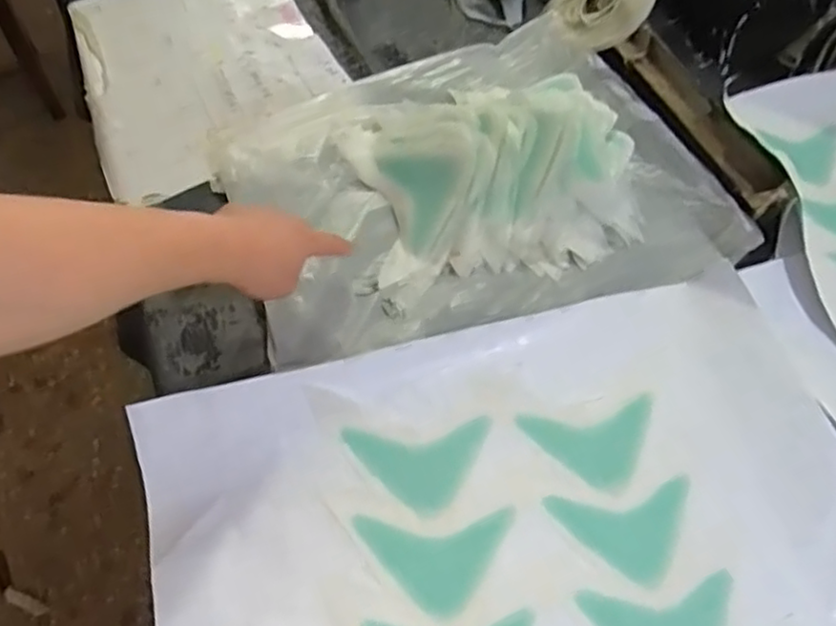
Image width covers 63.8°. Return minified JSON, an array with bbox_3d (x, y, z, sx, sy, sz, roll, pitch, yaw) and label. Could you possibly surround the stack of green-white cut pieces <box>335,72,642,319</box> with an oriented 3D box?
[{"bbox_3d":[0.064,-0.157,0.679,0.281,0.074,0.261,-16,59,-12],"label":"stack of green-white cut pieces"}]

